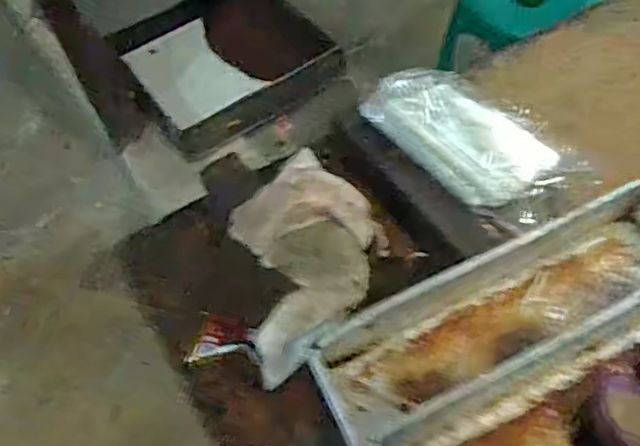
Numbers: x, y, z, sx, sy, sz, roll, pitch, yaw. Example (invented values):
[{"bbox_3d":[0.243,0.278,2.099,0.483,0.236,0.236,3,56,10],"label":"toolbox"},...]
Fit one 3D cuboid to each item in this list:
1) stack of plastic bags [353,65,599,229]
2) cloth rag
[{"bbox_3d":[0.182,-0.110,0.778,0.149,0.034,0.243,-35,61,-20],"label":"stack of plastic bags"},{"bbox_3d":[-0.005,0.022,0.683,0.164,0.062,0.244,-13,56,-7],"label":"cloth rag"}]

